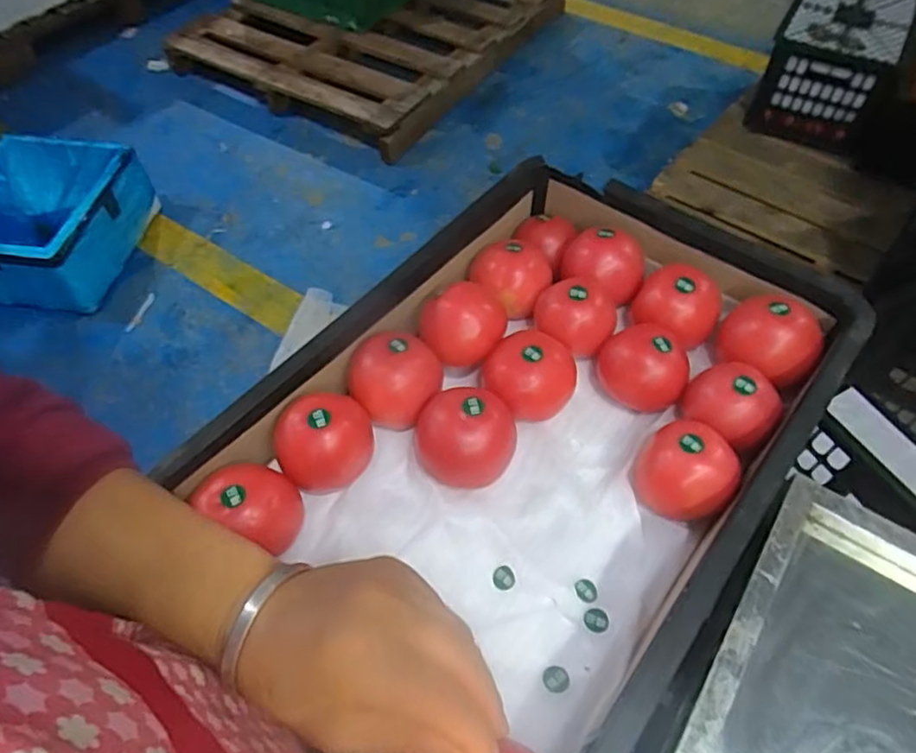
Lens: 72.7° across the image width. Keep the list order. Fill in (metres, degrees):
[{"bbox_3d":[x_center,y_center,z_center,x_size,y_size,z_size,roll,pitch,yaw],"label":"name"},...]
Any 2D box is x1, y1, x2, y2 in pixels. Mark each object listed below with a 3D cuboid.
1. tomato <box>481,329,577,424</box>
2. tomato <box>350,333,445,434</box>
[{"bbox_3d":[0.061,-0.003,0.513,0.066,0.052,0.064,-1,56,1],"label":"tomato"},{"bbox_3d":[-0.051,0.002,0.509,0.063,0.056,0.066,-1,56,1],"label":"tomato"}]

